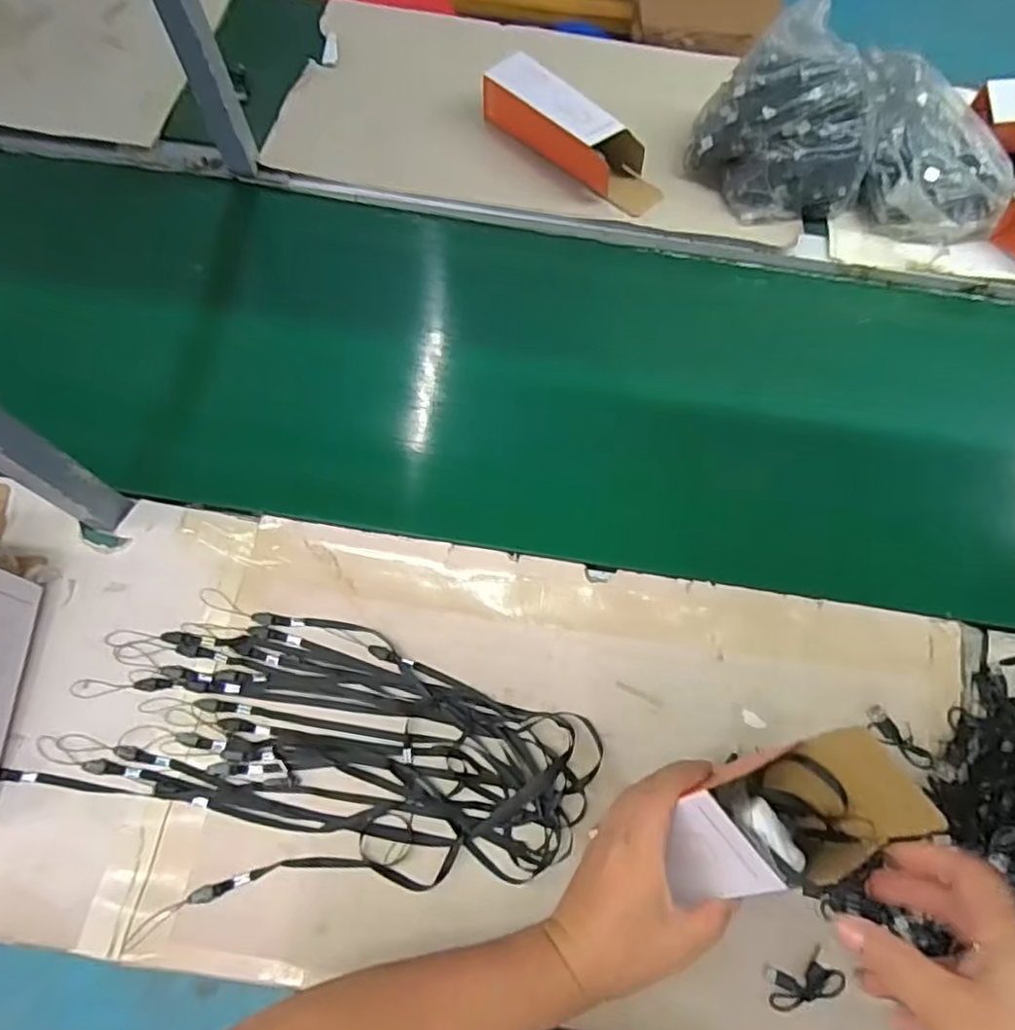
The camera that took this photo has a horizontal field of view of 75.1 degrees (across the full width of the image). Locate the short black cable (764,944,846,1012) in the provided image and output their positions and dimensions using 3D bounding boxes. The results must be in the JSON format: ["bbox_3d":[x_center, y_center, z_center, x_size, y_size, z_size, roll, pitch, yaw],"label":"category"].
[{"bbox_3d":[0.217,0.341,0.484,0.055,0.009,0.029,-13,68,-7],"label":"short black cable"}]

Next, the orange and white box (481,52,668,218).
[{"bbox_3d":[0.077,-0.444,0.772,0.242,0.057,0.075,42,72,14],"label":"orange and white box"}]

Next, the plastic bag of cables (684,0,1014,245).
[{"bbox_3d":[0.406,-0.454,0.750,0.364,0.143,0.246,6,67,1],"label":"plastic bag of cables"}]

